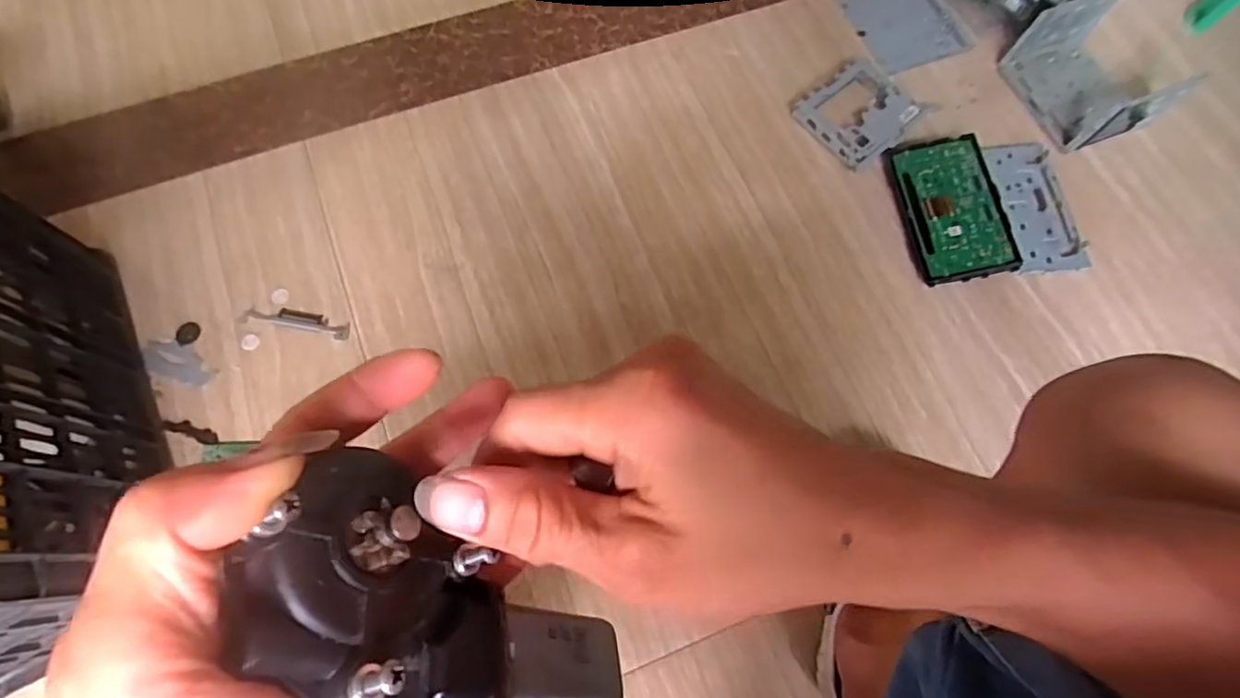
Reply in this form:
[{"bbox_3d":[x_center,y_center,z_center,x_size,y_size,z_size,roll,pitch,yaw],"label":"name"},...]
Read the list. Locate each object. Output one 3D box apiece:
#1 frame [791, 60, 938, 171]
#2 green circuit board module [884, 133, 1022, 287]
[{"bbox_3d":[0.329,-0.325,0.836,0.132,0.034,0.133,-37,75,-10],"label":"frame"},{"bbox_3d":[0.430,-0.183,0.776,0.112,0.021,0.196,-15,72,19],"label":"green circuit board module"}]

